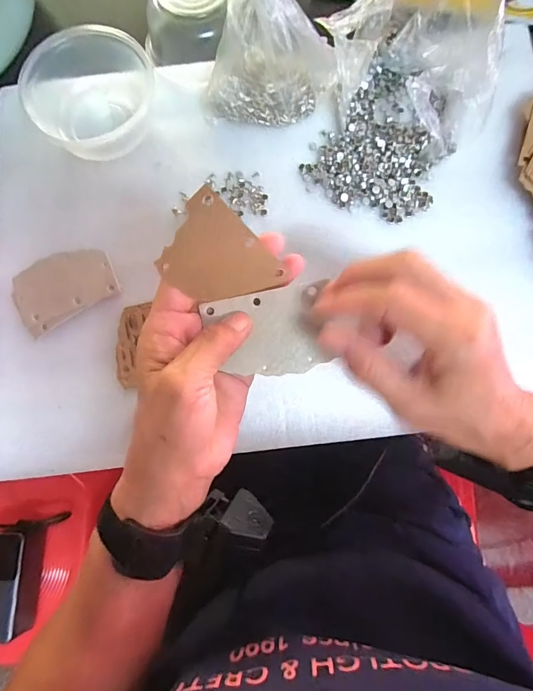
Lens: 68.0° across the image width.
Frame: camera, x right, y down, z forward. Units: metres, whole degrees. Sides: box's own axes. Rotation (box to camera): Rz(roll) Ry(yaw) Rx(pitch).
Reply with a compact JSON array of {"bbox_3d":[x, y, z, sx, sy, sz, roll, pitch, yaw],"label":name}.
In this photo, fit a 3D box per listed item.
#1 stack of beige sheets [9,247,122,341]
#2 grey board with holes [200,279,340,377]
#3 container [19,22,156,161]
[{"bbox_3d":[-0.176,-0.053,0.342,0.086,0.009,0.059,-32,80,-4],"label":"stack of beige sheets"},{"bbox_3d":[0.002,-0.007,0.254,0.072,0.004,0.055,-13,93,-1],"label":"grey board with holes"},{"bbox_3d":[-0.152,-0.222,0.354,0.111,0.054,0.091,-25,80,-3],"label":"container"}]

